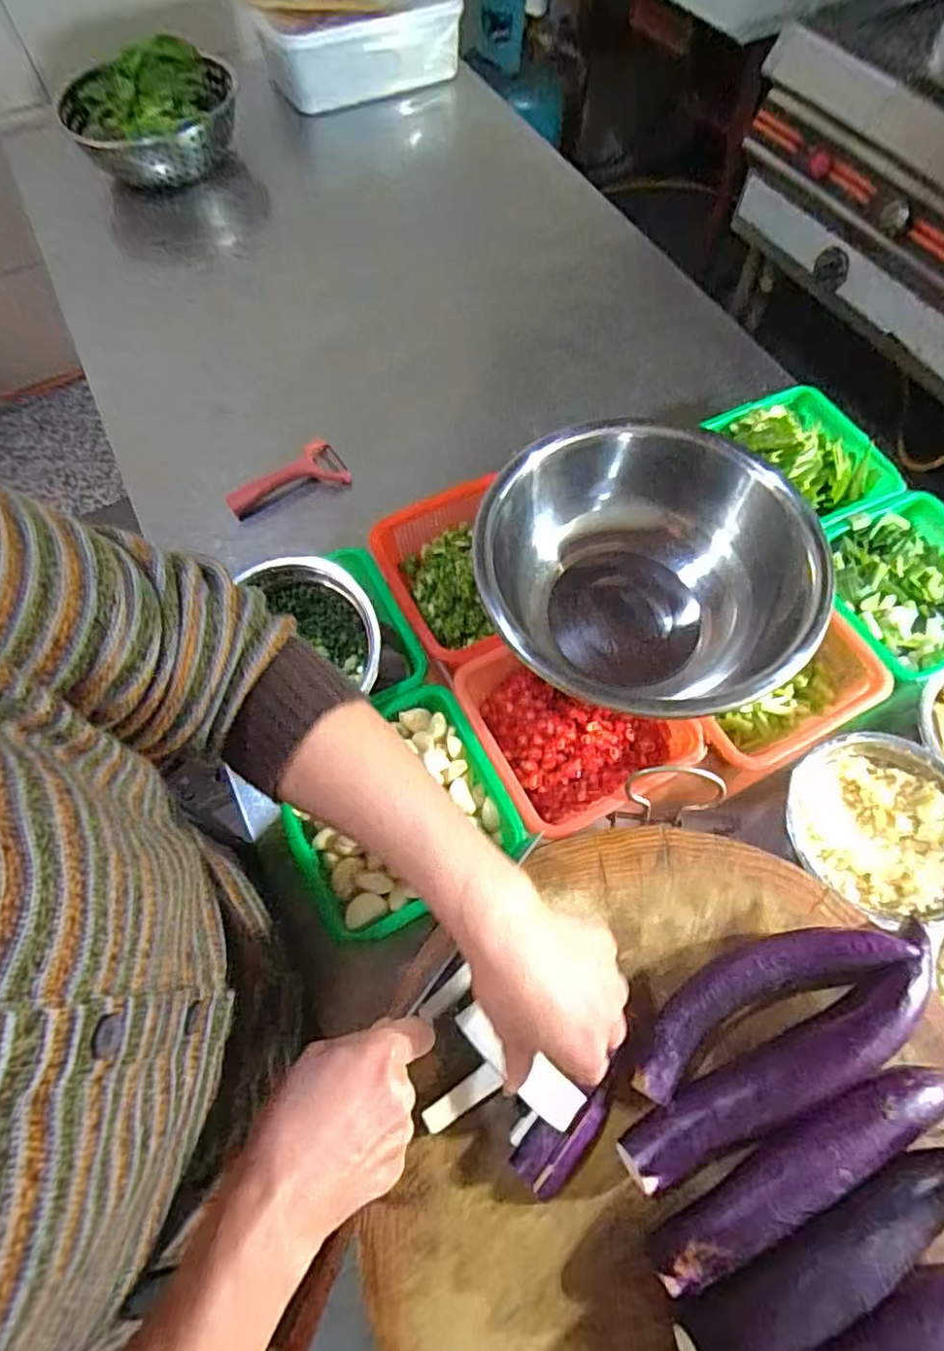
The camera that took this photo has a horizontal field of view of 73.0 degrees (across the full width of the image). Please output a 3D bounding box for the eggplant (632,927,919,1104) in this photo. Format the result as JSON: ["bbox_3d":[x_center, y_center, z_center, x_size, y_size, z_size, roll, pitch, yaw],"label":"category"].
[{"bbox_3d":[0.190,0.211,0.429,0.197,0.036,0.051,-25,66,-10],"label":"eggplant"}]

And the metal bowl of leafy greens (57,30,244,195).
[{"bbox_3d":[-0.485,-0.855,0.962,0.259,0.094,0.270,-17,65,-7],"label":"metal bowl of leafy greens"}]

